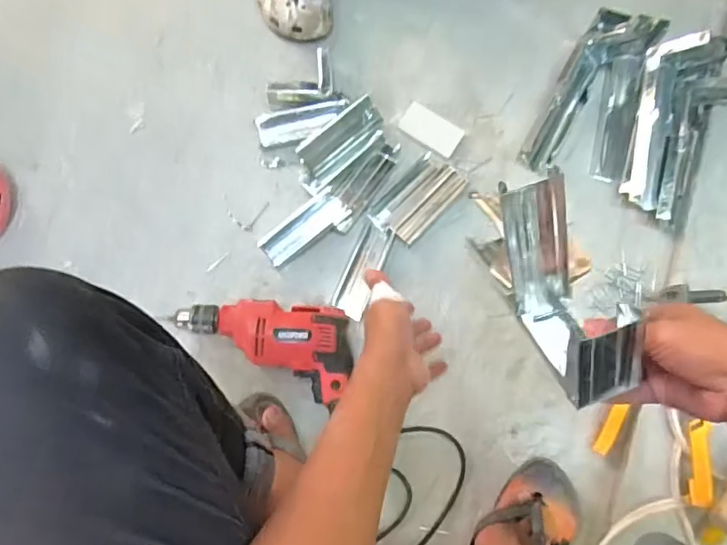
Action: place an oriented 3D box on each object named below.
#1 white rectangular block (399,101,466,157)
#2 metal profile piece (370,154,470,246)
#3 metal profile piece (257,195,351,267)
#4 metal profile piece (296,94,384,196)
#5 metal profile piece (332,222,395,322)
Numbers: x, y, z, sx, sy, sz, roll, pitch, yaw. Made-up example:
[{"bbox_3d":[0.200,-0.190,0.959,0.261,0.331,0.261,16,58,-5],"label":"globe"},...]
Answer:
[{"bbox_3d":[0.106,-0.222,0.825,0.095,0.012,0.053,32,77,5],"label":"white rectangular block"},{"bbox_3d":[0.083,-0.111,0.801,0.078,0.017,0.146,43,78,8],"label":"metal profile piece"},{"bbox_3d":[-0.087,-0.065,0.772,0.131,0.014,0.049,-34,80,-10],"label":"metal profile piece"},{"bbox_3d":[-0.032,-0.190,0.787,0.157,0.032,0.070,-40,80,-8],"label":"metal profile piece"},{"bbox_3d":[0.000,-0.004,0.779,0.045,0.017,0.138,22,76,3],"label":"metal profile piece"}]

